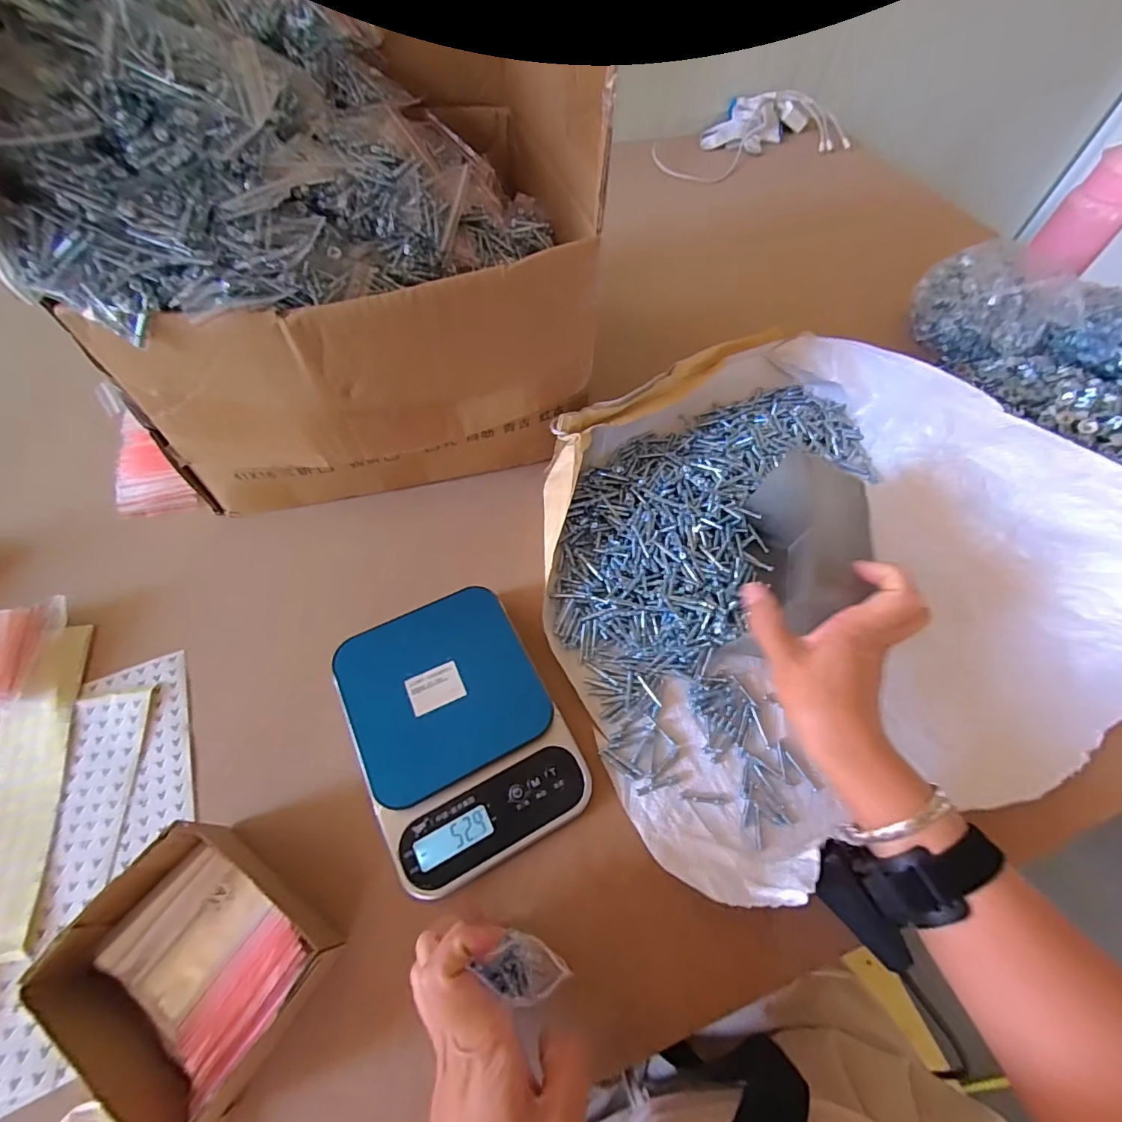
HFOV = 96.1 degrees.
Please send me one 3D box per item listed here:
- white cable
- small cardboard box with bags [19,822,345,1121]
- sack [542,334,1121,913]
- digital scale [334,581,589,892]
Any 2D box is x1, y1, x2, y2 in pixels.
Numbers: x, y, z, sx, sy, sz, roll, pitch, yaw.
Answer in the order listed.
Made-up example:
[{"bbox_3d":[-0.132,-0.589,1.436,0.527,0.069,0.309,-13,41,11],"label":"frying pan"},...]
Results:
[{"bbox_3d":[0.353,-0.825,0.973,0.392,0.057,0.210,-28,63,-17],"label":"white cable"},{"bbox_3d":[-0.222,0.244,0.305,0.131,0.054,0.119,31,63,16],"label":"small cardboard box with bags"},{"bbox_3d":[0.212,-0.028,0.449,0.466,0.112,0.478,-20,61,-13],"label":"sack"},{"bbox_3d":[-0.078,0.123,0.388,0.147,0.039,0.197,-22,62,-14],"label":"digital scale"}]

